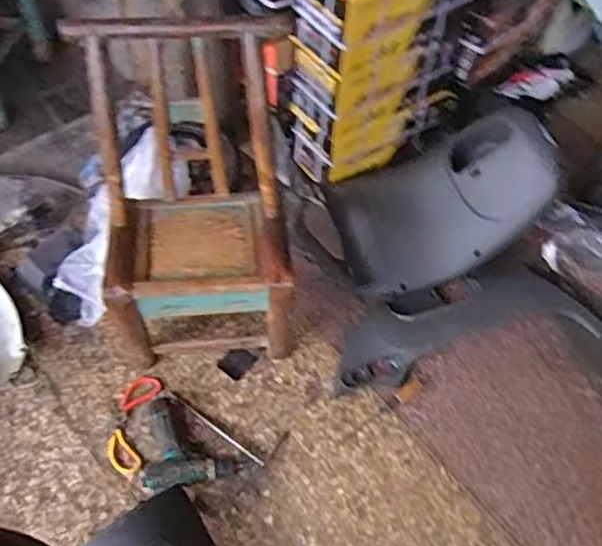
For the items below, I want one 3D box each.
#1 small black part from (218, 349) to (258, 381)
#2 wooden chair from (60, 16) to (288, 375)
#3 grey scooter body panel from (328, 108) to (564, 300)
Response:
[{"bbox_3d":[-0.151,0.216,1.516,0.063,0.017,0.086,36,64,17],"label":"small black part"},{"bbox_3d":[-0.226,-0.137,1.342,0.373,0.620,0.460,-2,59,-5],"label":"wooden chair"},{"bbox_3d":[0.370,-0.169,1.595,0.554,0.108,0.331,-25,79,15],"label":"grey scooter body panel"}]

